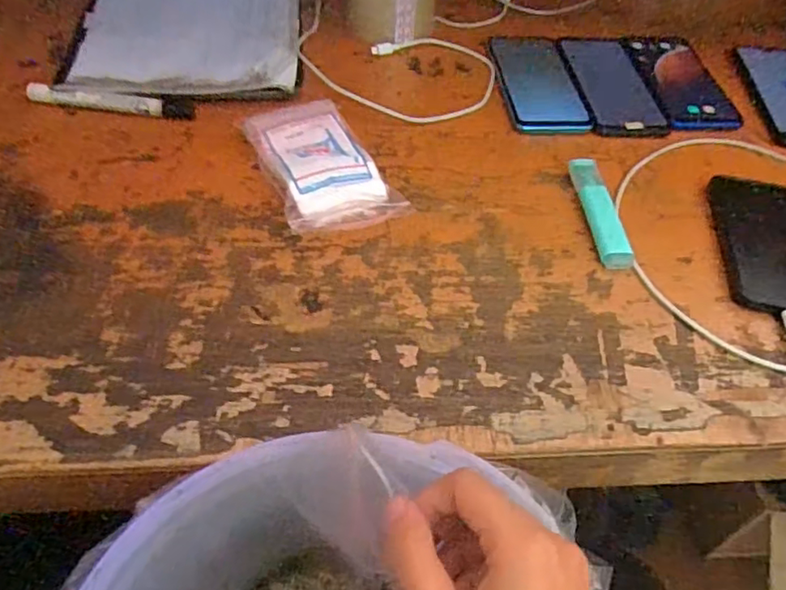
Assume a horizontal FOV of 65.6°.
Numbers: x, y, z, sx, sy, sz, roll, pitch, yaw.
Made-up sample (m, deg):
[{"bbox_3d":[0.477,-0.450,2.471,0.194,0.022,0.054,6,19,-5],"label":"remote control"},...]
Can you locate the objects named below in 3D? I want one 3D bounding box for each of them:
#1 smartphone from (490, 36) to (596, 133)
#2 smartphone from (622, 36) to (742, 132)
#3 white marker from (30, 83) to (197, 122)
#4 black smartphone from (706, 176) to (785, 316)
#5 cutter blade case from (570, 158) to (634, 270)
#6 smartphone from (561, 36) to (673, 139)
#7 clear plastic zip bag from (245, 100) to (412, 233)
[{"bbox_3d":[0.147,-0.218,0.618,0.077,0.009,0.166,-2,50,-4],"label":"smartphone"},{"bbox_3d":[0.296,-0.221,0.624,0.076,0.010,0.161,-1,50,-3],"label":"smartphone"},{"bbox_3d":[-0.249,-0.169,0.539,0.148,0.018,0.021,4,50,1],"label":"white marker"},{"bbox_3d":[0.294,-0.043,0.479,0.072,0.009,0.149,8,50,5],"label":"black smartphone"},{"bbox_3d":[0.165,-0.069,0.489,0.025,0.013,0.116,0,50,-2],"label":"cutter blade case"},{"bbox_3d":[0.221,-0.218,0.621,0.077,0.006,0.182,-2,50,-4],"label":"smartphone"},{"bbox_3d":[-0.057,-0.106,0.496,0.088,0.024,0.151,-16,52,-16],"label":"clear plastic zip bag"}]

